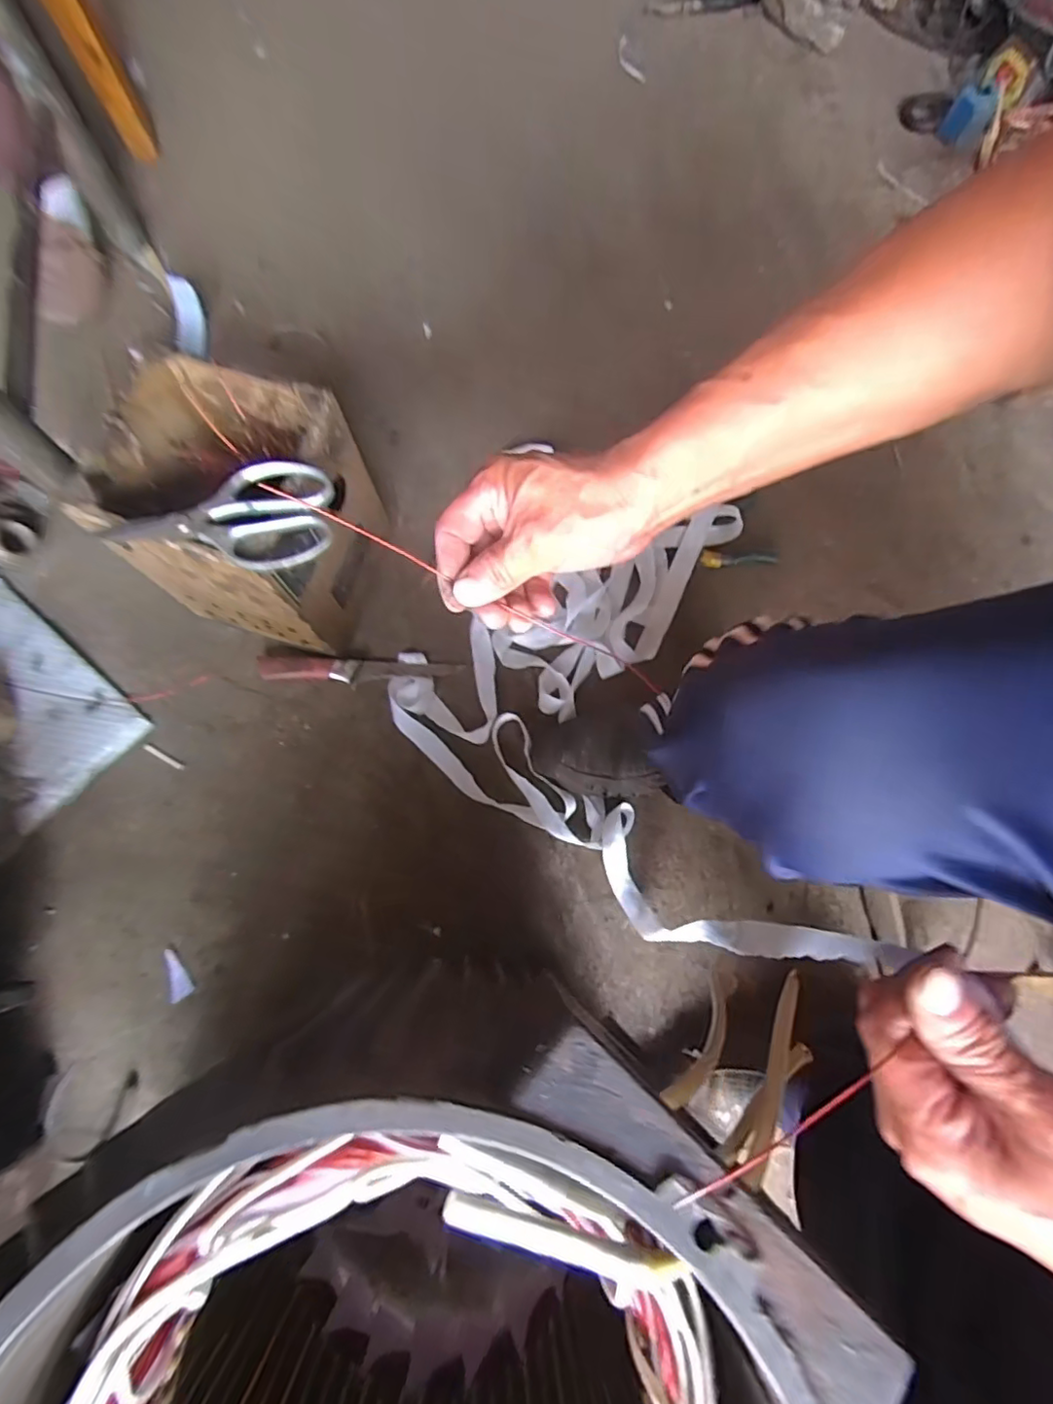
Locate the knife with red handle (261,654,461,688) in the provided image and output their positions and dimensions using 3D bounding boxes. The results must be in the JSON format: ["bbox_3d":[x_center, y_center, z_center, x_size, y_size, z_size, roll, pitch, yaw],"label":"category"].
[{"bbox_3d":[-0.203,-0.039,0.738,0.239,0.015,0.032,2,76,-1],"label":"knife with red handle"}]

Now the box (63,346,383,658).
[{"bbox_3d":[-0.287,-0.191,0.658,0.220,0.247,0.191,18,76,3],"label":"box"}]

